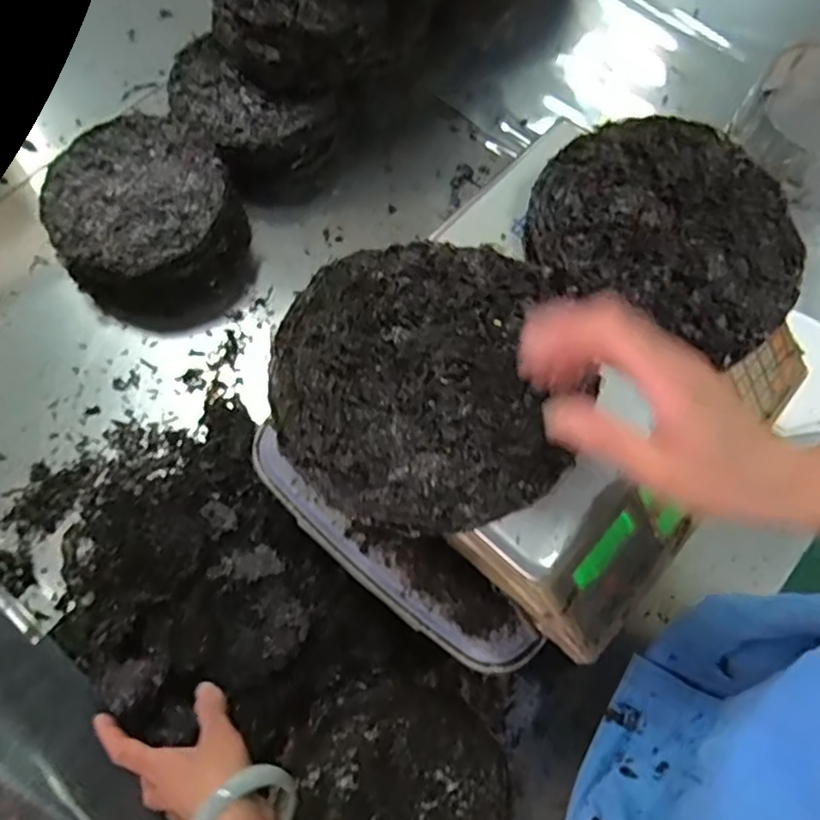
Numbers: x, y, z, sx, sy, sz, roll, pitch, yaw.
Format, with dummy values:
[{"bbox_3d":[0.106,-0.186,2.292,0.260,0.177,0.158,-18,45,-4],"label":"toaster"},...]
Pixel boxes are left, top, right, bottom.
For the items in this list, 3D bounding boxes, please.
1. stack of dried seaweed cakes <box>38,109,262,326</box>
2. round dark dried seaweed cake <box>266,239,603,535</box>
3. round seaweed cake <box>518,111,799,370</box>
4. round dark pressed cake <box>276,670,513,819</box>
[{"bbox_3d":[-0.297,-0.213,0.760,0.198,0.106,0.212,-24,73,-11],"label":"stack of dried seaweed cakes"},{"bbox_3d":[0.008,-0.019,0.426,0.188,0.018,0.189,1,70,-2],"label":"round dark dried seaweed cake"},{"bbox_3d":[0.195,-0.140,0.494,0.199,0.019,0.182,1,70,-2],"label":"round seaweed cake"},{"bbox_3d":[-0.010,0.344,0.602,0.180,0.039,0.202,-41,76,-15],"label":"round dark pressed cake"}]

